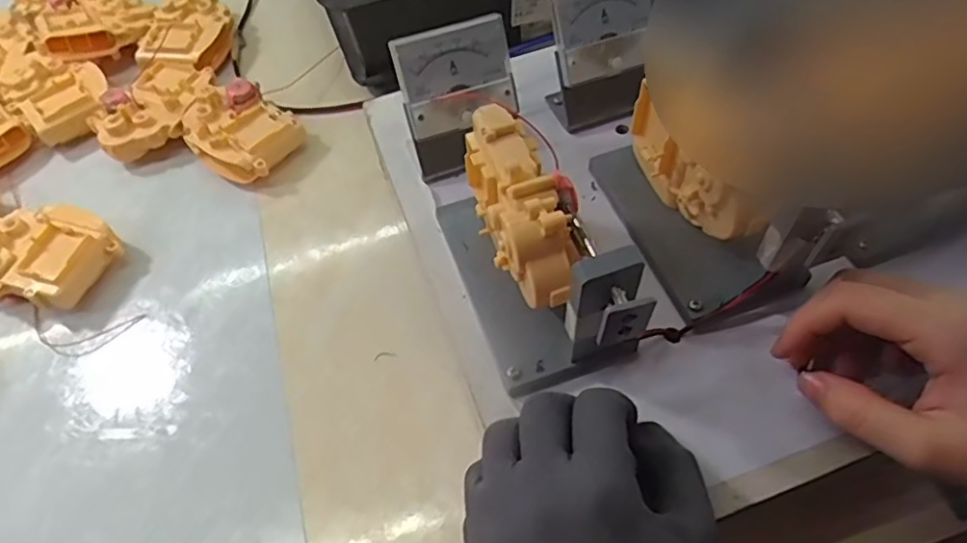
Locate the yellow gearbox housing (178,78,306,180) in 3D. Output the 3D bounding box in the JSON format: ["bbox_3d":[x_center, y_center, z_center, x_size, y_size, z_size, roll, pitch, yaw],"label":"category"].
[{"bbox_3d":[-0.186,-0.108,0.480,0.084,0.030,0.072,36,65,23],"label":"yellow gearbox housing"}]

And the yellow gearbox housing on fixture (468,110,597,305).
[{"bbox_3d":[0.017,-0.033,0.281,0.040,0.034,0.092,-17,57,-8],"label":"yellow gearbox housing on fixture"}]

